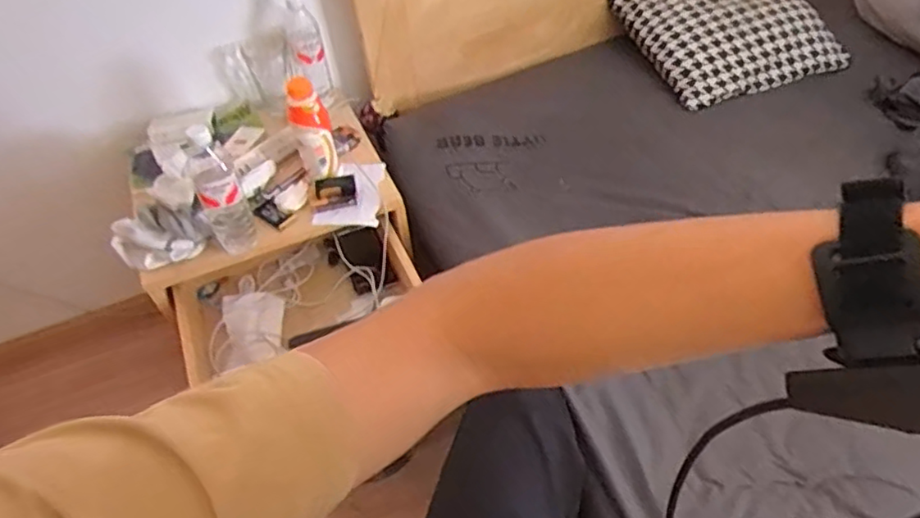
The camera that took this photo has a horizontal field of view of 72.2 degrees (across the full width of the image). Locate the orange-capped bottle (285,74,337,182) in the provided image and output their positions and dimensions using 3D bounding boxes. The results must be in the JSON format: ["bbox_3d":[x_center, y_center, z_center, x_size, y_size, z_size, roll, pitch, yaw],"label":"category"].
[{"bbox_3d":[-0.257,-0.226,1.099,0.066,0.199,0.054,-19,48,-11],"label":"orange-capped bottle"}]

